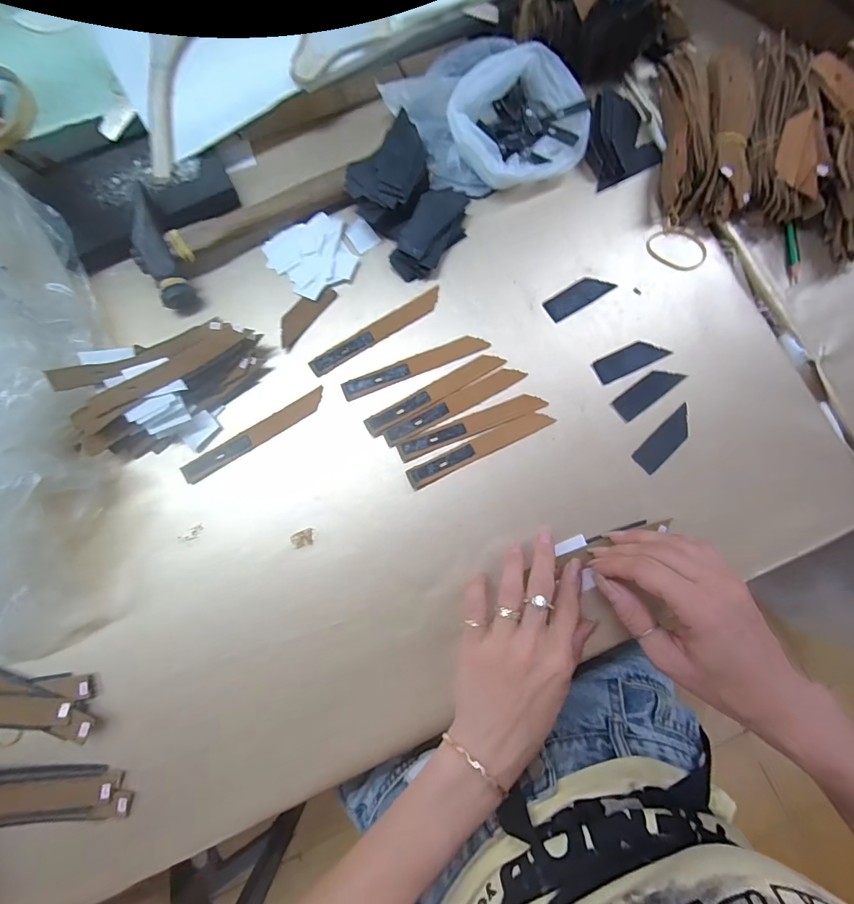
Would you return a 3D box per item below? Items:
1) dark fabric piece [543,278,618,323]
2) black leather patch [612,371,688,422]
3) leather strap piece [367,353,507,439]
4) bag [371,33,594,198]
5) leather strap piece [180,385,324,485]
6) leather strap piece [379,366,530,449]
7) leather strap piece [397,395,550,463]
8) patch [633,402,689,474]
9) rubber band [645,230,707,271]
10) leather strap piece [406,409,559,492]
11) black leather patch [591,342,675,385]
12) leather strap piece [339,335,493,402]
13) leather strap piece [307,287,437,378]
[{"bbox_3d":[0.133,-0.137,0.383,0.063,0.004,0.021,-32,82,-6],"label":"dark fabric piece"},{"bbox_3d":[0.186,-0.051,0.368,0.063,0.004,0.022,-36,82,-7],"label":"black leather patch"},{"bbox_3d":[0.007,-0.049,0.358,0.123,0.004,0.016,-30,82,-6],"label":"leather strap piece"},{"bbox_3d":[0.057,-0.297,0.383,0.139,0.046,0.142,-34,82,-6],"label":"bag"},{"bbox_3d":[-0.137,-0.014,0.349,0.123,0.004,0.017,-32,82,-6],"label":"leather strap piece"},{"bbox_3d":[0.023,-0.038,0.356,0.124,0.004,0.016,-29,81,-6],"label":"leather strap piece"},{"bbox_3d":[0.036,-0.022,0.354,0.123,0.004,0.018,-21,81,-4],"label":"leather strap piece"},{"bbox_3d":[0.198,-0.010,0.361,0.063,0.004,0.022,-43,83,-8],"label":"patch"},{"bbox_3d":[0.225,-0.182,0.392,0.048,0.005,0.048,0,80,-1],"label":"rubber band"},{"bbox_3d":[0.043,-0.004,0.351,0.124,0.004,0.017,-25,81,-5],"label":"leather strap piece"},{"bbox_3d":[0.174,-0.080,0.373,0.064,0.004,0.022,-24,81,-5],"label":"black leather patch"},{"bbox_3d":[-0.010,-0.072,0.364,0.124,0.004,0.016,-23,81,-5],"label":"leather strap piece"},{"bbox_3d":[-0.042,-0.101,0.367,0.123,0.004,0.015,-33,82,-6],"label":"leather strap piece"}]

